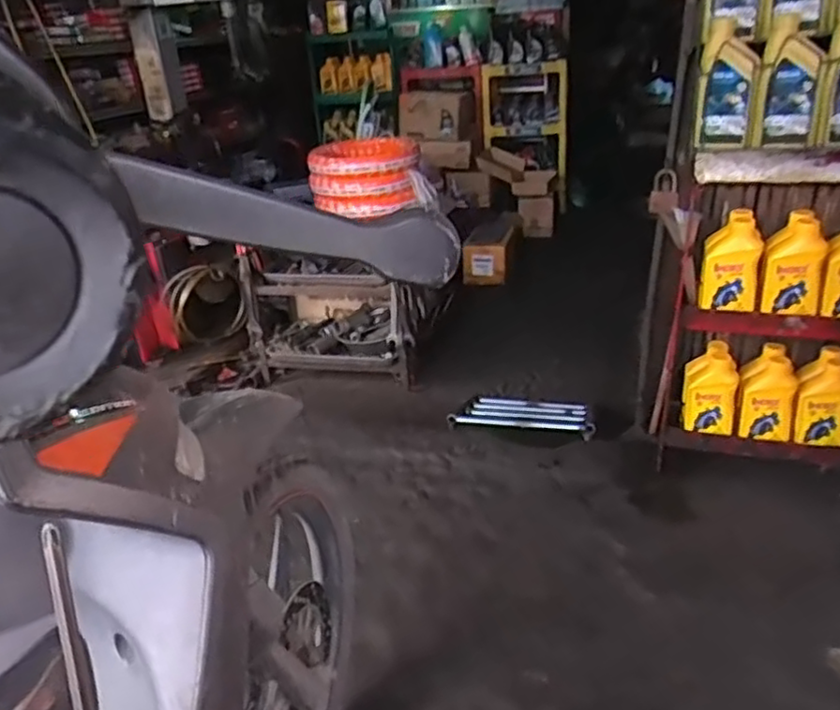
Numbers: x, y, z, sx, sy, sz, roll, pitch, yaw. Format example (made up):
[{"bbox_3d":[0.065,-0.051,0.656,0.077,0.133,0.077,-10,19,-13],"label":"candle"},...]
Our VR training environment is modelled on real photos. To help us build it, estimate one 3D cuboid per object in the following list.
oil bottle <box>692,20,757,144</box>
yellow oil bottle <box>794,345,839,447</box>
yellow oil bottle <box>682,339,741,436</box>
[{"bbox_3d":[0.545,-0.479,1.205,0.063,0.215,0.107,-24,32,-34],"label":"oil bottle"},{"bbox_3d":[0.878,0.099,1.472,0.112,0.212,0.088,12,31,31],"label":"yellow oil bottle"},{"bbox_3d":[0.666,0.080,1.555,0.106,0.198,0.078,2,27,14],"label":"yellow oil bottle"}]

